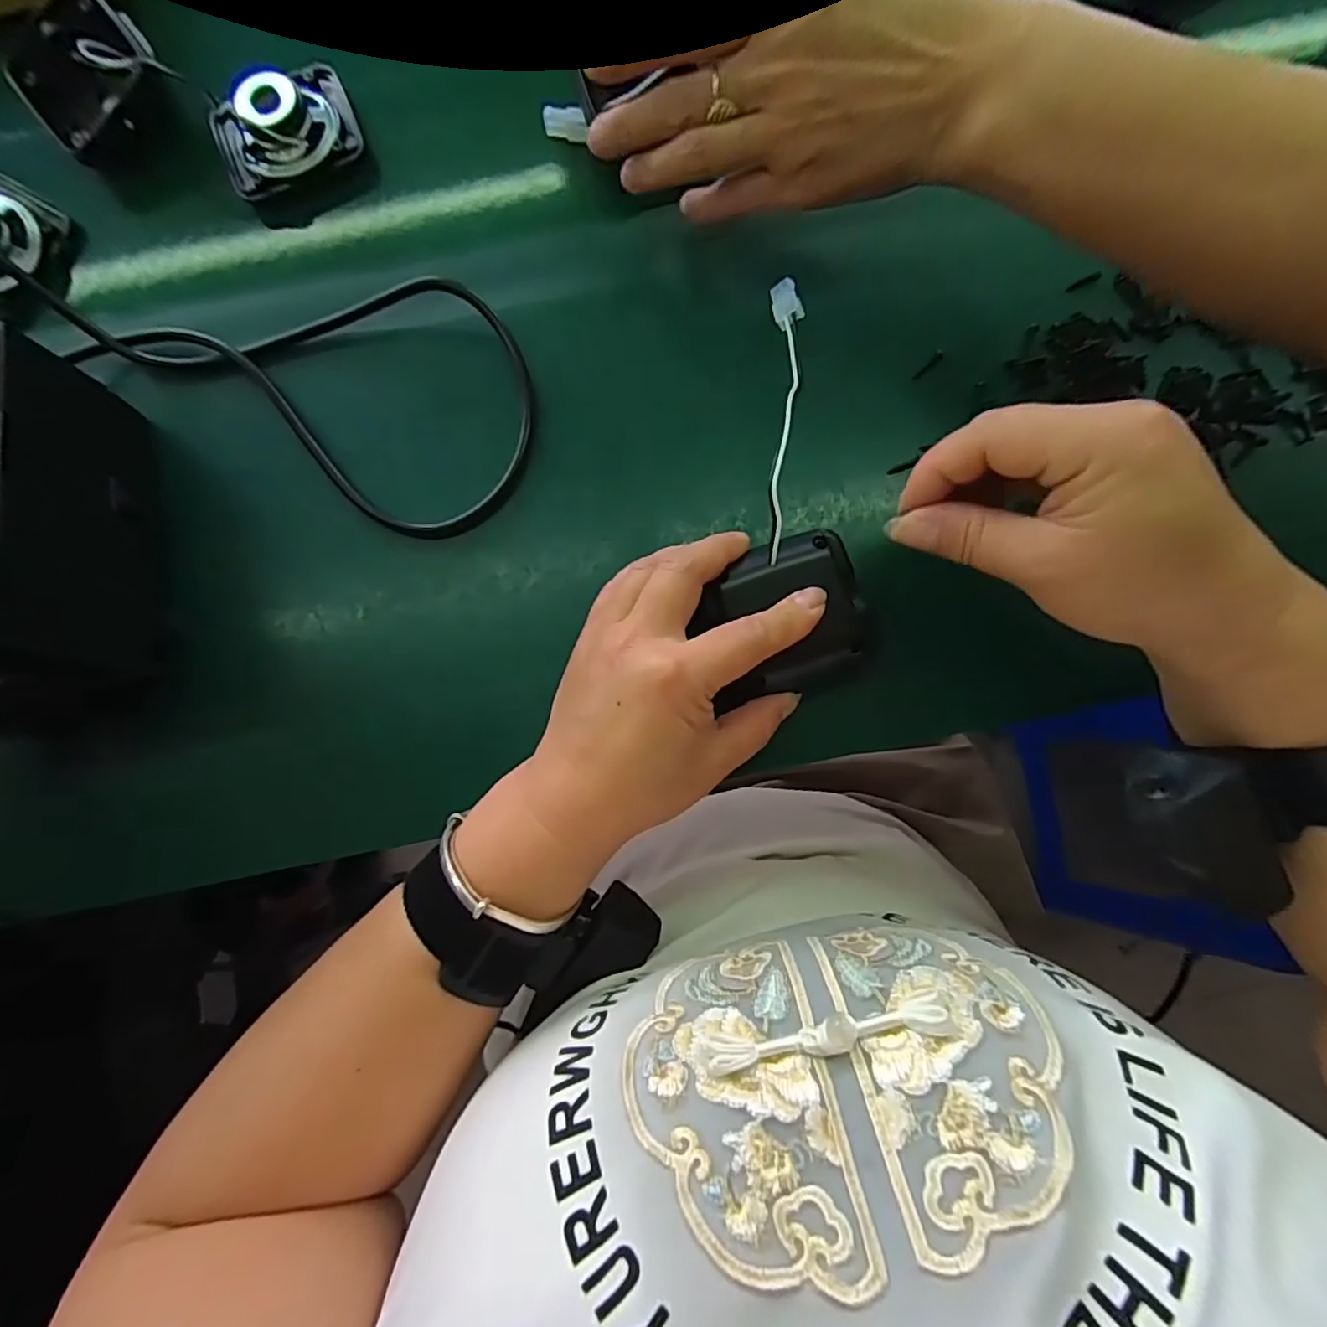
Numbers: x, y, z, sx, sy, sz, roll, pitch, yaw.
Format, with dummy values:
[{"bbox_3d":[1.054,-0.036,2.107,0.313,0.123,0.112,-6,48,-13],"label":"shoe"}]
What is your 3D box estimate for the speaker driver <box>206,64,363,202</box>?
[{"bbox_3d":[-0.201,-0.284,0.313,0.073,0.032,0.046,-29,86,-4],"label":"speaker driver"}]

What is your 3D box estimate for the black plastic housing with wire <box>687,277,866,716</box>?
[{"bbox_3d":[0.053,-0.080,0.262,0.069,0.028,0.195,1,85,1],"label":"black plastic housing with wire"}]

